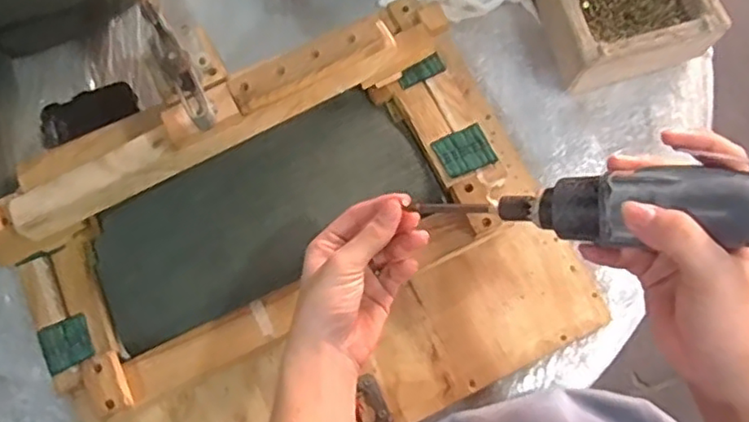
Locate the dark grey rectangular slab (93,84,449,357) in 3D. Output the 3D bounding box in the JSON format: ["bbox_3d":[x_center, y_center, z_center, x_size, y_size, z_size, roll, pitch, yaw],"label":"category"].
[{"bbox_3d":[-0.115,0.001,0.665,0.350,0.033,0.146,-27,77,-5],"label":"dark grey rectangular slab"}]

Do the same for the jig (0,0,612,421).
[{"bbox_3d":[-0.084,0.037,0.652,0.525,0.129,0.422,-28,79,-5],"label":"jig"}]

